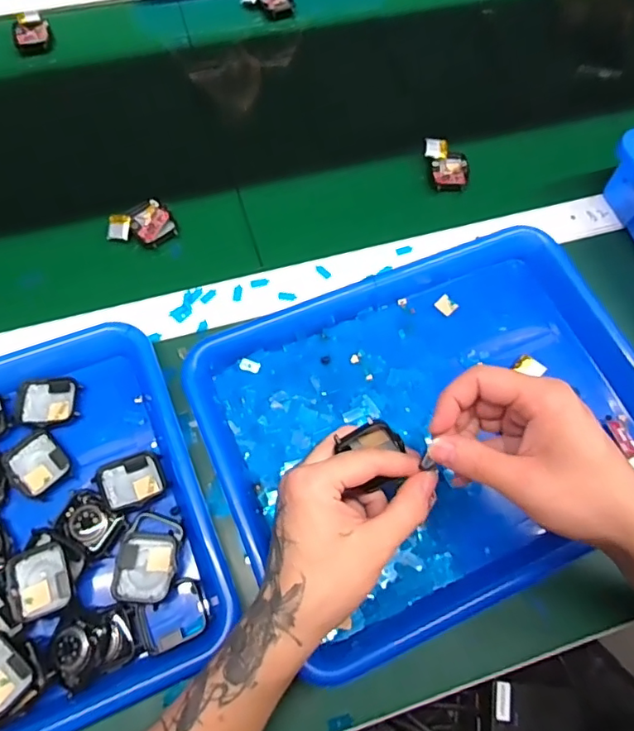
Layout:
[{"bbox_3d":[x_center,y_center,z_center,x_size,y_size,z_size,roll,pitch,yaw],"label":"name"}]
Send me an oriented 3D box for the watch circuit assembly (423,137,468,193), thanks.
[{"bbox_3d":[0.128,-0.197,0.510,0.037,0.018,0.054,-12,69,-7],"label":"watch circuit assembly"}]

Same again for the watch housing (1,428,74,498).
[{"bbox_3d":[-0.202,0.070,0.377,0.038,0.007,0.044,-39,75,-16],"label":"watch housing"}]

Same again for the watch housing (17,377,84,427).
[{"bbox_3d":[-0.204,0.028,0.399,0.045,0.006,0.038,-3,68,-4],"label":"watch housing"}]

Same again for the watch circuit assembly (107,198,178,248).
[{"bbox_3d":[-0.157,-0.123,0.469,0.054,0.018,0.039,-28,72,-13],"label":"watch circuit assembly"}]

